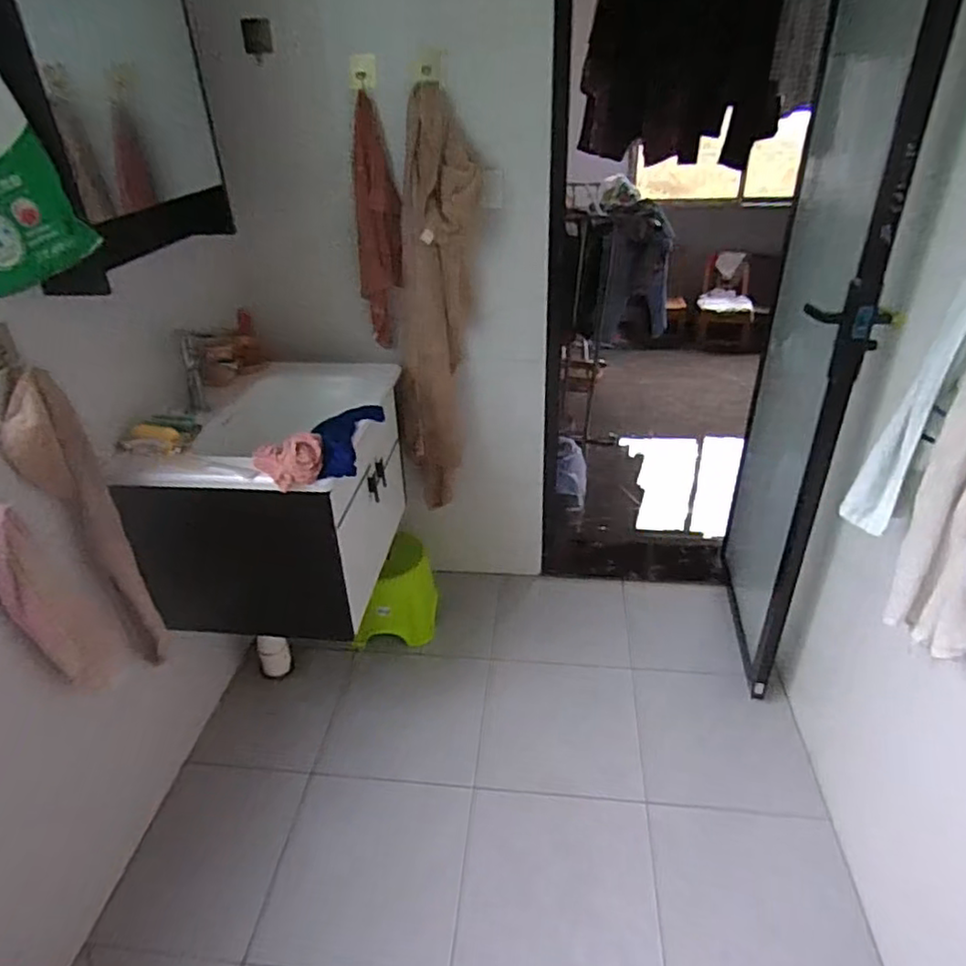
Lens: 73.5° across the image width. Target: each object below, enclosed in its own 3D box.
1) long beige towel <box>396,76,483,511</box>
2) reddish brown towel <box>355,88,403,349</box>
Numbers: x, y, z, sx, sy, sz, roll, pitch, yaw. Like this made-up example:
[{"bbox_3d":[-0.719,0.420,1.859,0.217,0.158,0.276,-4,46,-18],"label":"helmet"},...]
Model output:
[{"bbox_3d":[-0.111,-0.386,1.624,0.218,0.966,0.083,-7,32,-9],"label":"long beige towel"},{"bbox_3d":[-0.248,-0.599,1.538,0.109,0.529,0.035,0,31,3],"label":"reddish brown towel"}]

